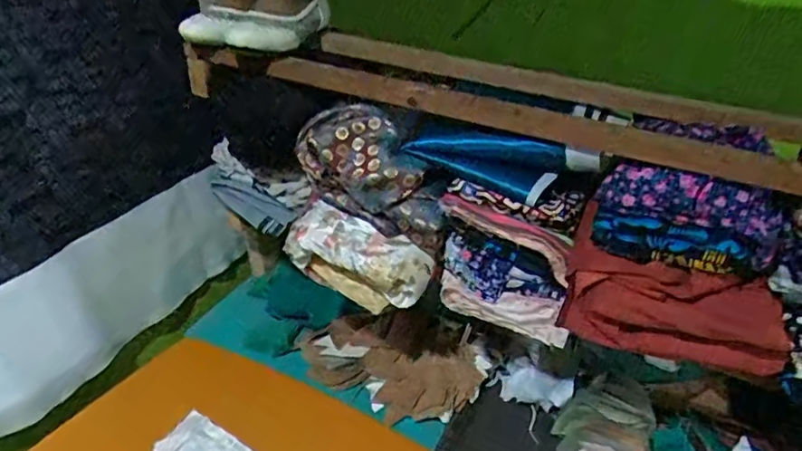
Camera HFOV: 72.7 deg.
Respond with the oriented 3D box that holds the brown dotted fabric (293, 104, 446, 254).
[{"bbox_3d":[-0.037,-0.069,0.721,0.211,0.135,0.069,19,37,26],"label":"brown dotted fabric"}]

